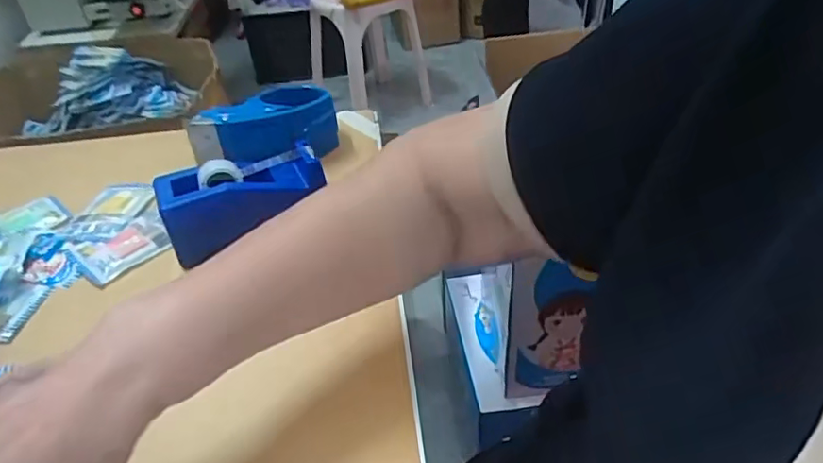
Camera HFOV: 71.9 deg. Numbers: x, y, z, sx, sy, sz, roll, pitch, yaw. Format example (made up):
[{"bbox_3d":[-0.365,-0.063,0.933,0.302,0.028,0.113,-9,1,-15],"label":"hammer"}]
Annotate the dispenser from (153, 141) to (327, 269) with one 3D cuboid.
[{"bbox_3d":[-0.152,-0.028,0.526,0.146,0.073,0.051,-17,41,-15],"label":"dispenser"}]

